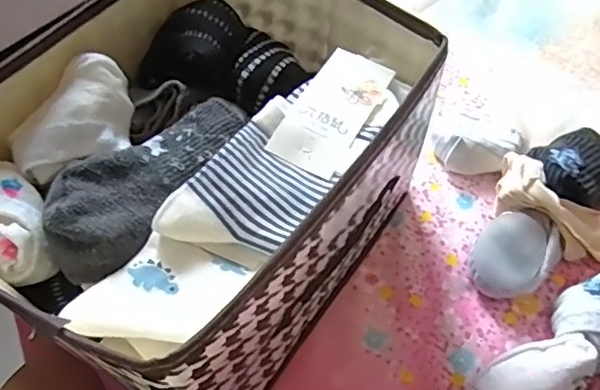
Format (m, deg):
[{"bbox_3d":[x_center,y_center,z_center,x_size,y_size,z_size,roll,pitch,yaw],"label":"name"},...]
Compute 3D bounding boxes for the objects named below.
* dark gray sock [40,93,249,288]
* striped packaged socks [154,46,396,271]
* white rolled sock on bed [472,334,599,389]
[{"bbox_3d":[-0.089,-0.016,0.329,0.061,0.025,0.140,30,59,17],"label":"dark gray sock"},{"bbox_3d":[-0.002,-0.028,0.327,0.061,0.021,0.167,32,60,18],"label":"striped packaged socks"},{"bbox_3d":[0.144,0.121,0.349,0.077,0.050,0.049,-14,57,-12],"label":"white rolled sock on bed"}]

